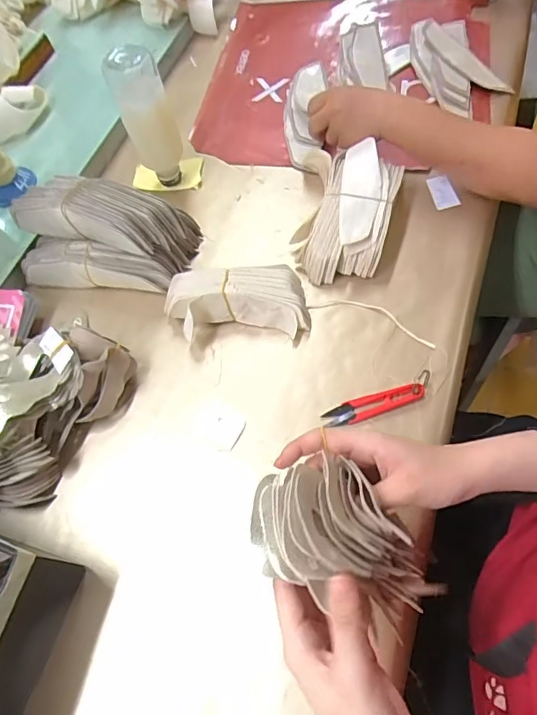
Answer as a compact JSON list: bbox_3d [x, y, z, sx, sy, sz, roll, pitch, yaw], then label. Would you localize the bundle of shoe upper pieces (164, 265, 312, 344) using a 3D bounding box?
[{"bbox_3d":[-0.035,-0.066,0.549,0.159,0.047,0.083,-2,61,6],"label":"bundle of shoe upper pieces"}]

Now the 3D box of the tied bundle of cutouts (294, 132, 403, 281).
[{"bbox_3d":[0.097,-0.173,0.580,0.101,0.053,0.176,16,65,16],"label":"tied bundle of cutouts"}]

